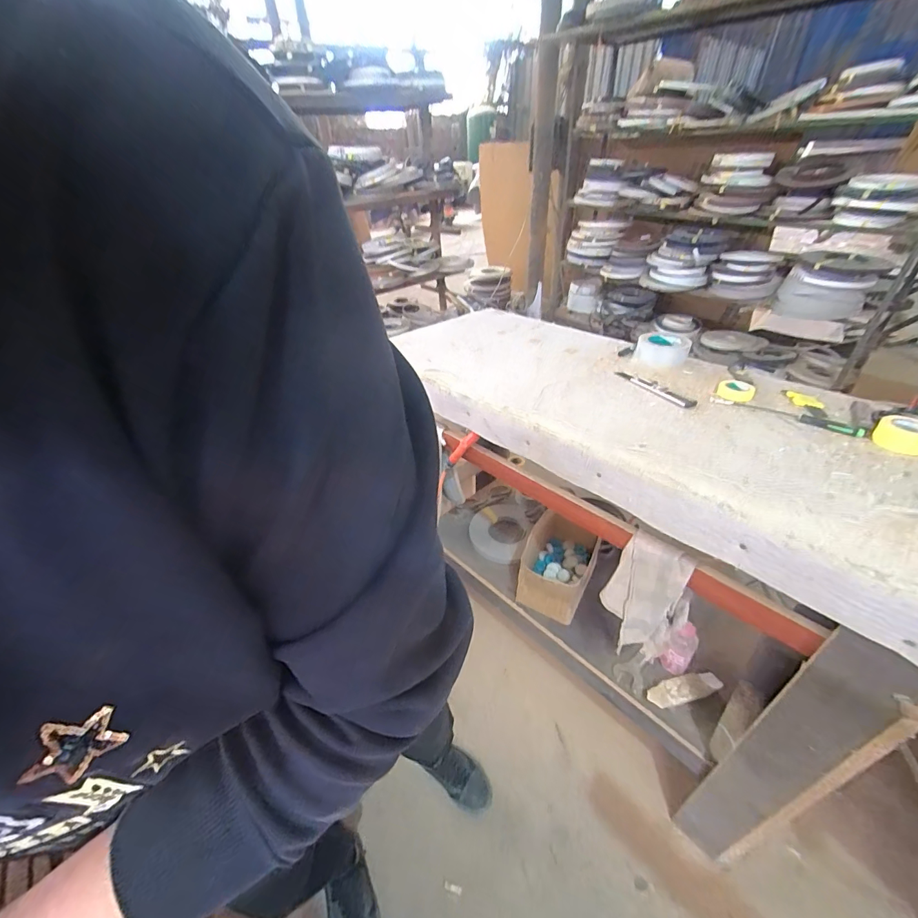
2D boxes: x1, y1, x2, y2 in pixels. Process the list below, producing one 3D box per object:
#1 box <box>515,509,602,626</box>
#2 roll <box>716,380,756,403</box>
[{"bbox_3d":[0.283,0.289,1.168,0.171,0.150,0.267,17,42,24],"label":"box"},{"bbox_3d":[0.556,-0.137,0.829,0.063,0.021,0.063,-2,38,1],"label":"roll"}]

